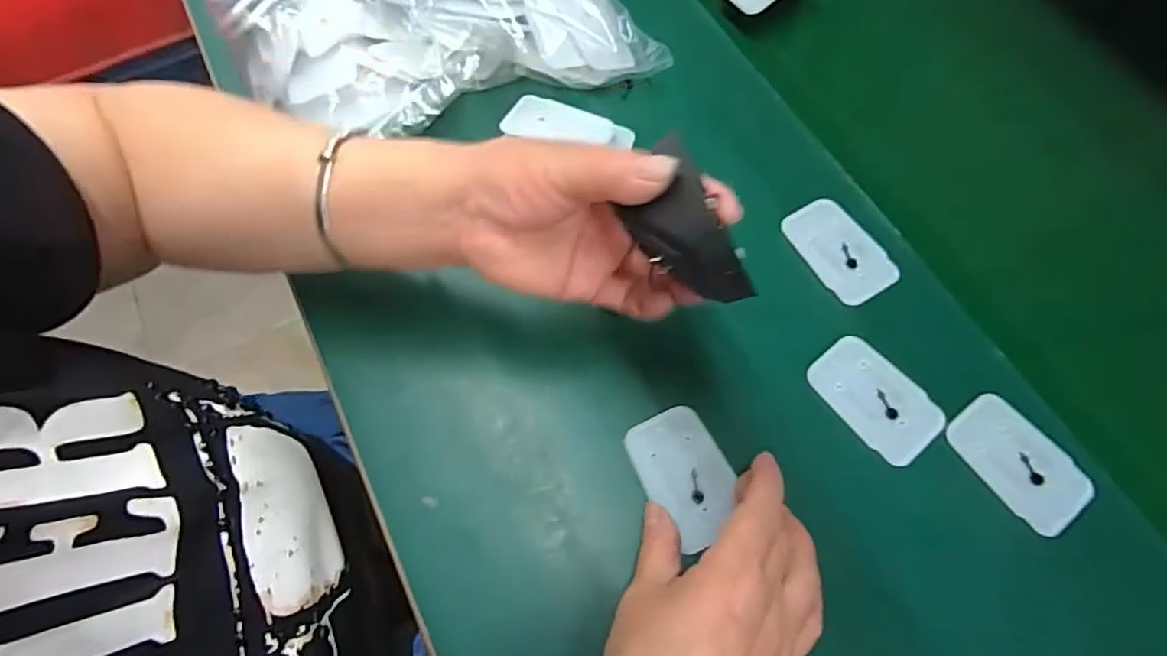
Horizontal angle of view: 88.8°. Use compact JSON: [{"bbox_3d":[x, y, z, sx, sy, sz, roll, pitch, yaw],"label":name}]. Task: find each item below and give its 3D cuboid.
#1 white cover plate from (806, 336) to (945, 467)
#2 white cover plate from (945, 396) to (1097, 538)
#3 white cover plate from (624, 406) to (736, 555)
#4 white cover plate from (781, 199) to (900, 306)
[{"bbox_3d":[0.163,0.038,0.332,0.044,0.004,0.071,-40,74,-15],"label":"white cover plate"},{"bbox_3d":[0.231,0.071,0.317,0.044,0.005,0.069,-38,73,-14],"label":"white cover plate"},{"bbox_3d":[0.054,0.077,0.316,0.046,0.006,0.068,-26,71,-11],"label":"white cover plate"},{"bbox_3d":[0.160,-0.050,0.373,0.044,0.004,0.071,-29,71,-11],"label":"white cover plate"}]

